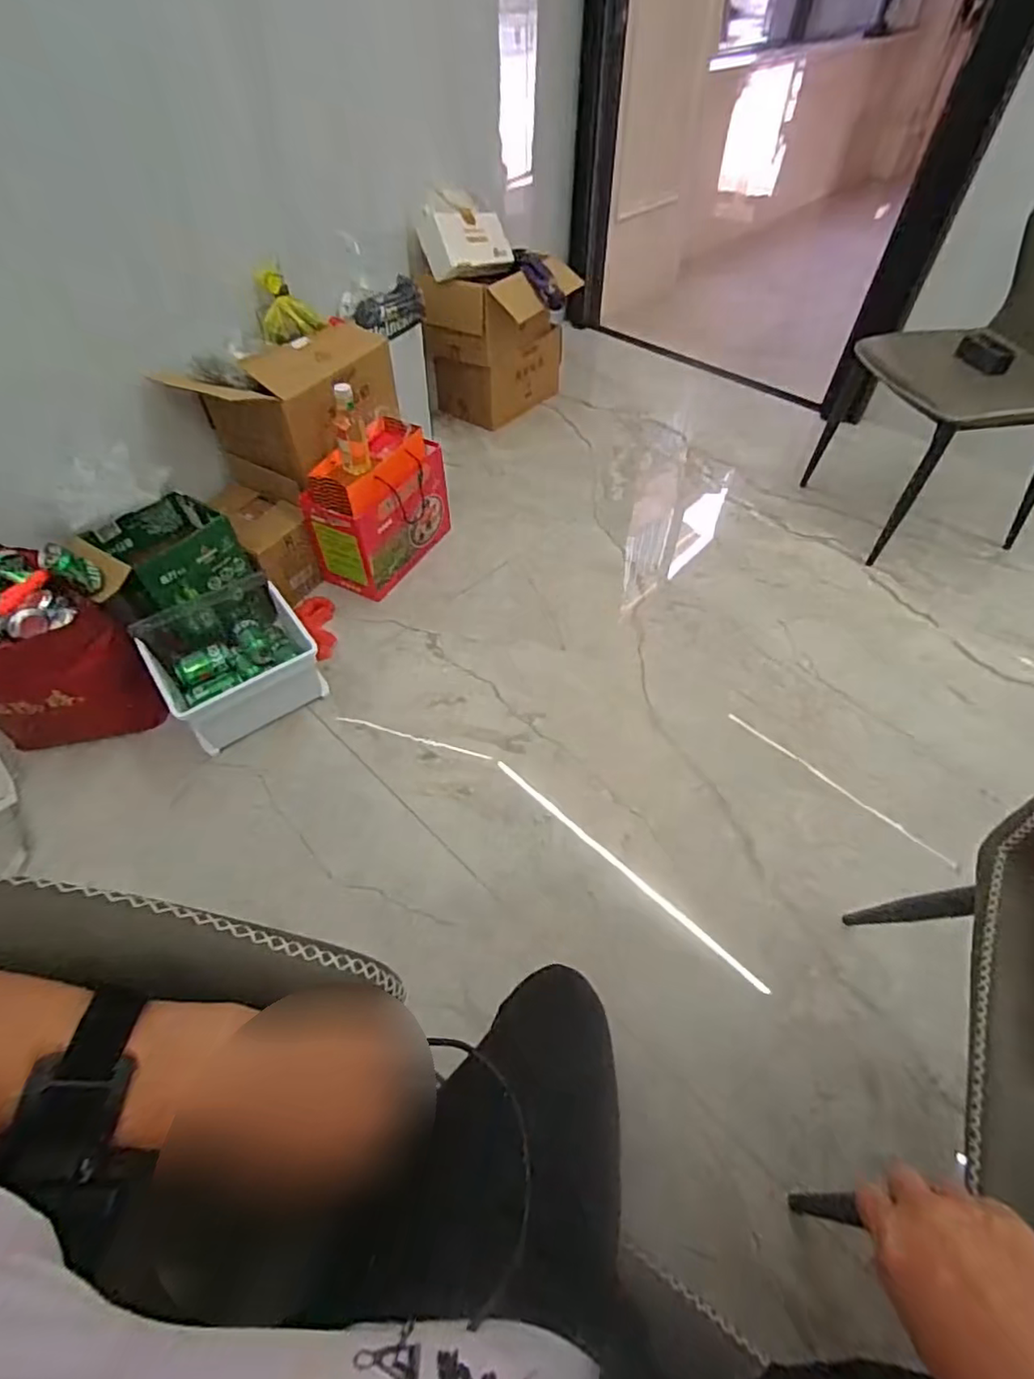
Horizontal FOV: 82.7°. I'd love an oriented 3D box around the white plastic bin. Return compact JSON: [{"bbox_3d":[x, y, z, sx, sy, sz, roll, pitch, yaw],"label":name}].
[{"bbox_3d":[-0.635,-0.049,1.352,0.301,0.244,0.344,-31,58,-22],"label":"white plastic bin"}]

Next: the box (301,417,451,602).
[{"bbox_3d":[-0.373,-0.500,1.623,0.178,0.330,0.394,25,56,18],"label":"box"}]

